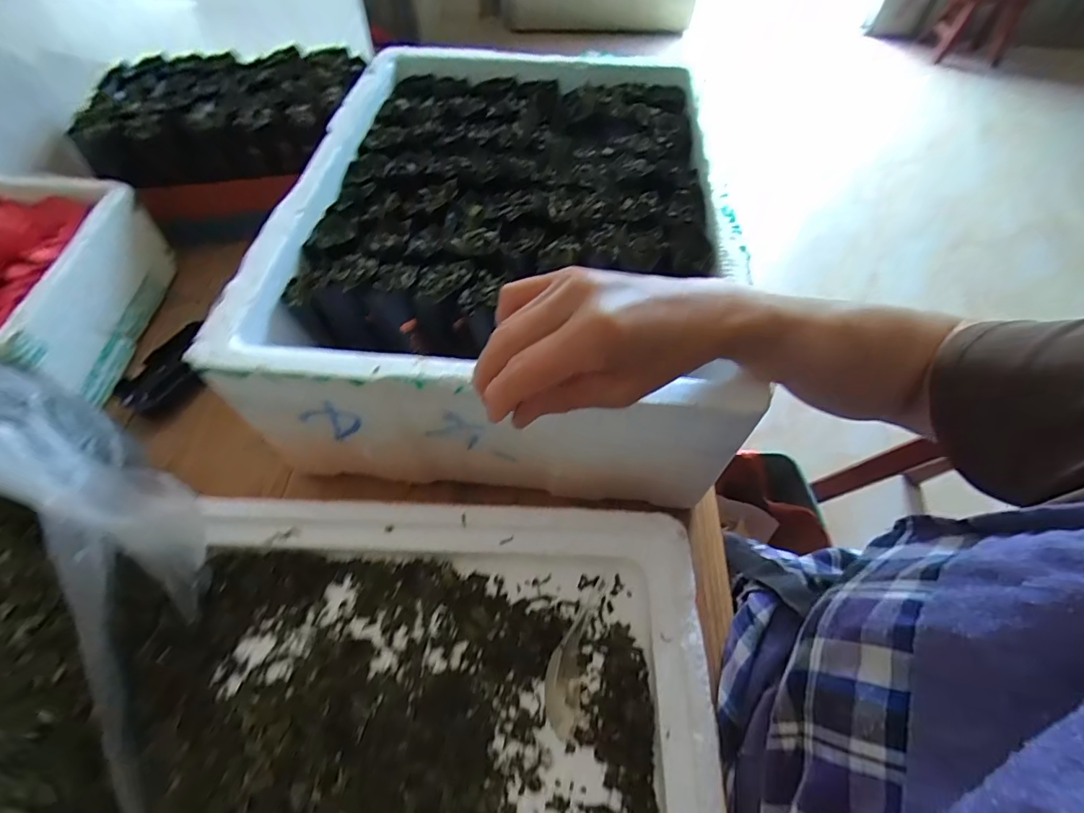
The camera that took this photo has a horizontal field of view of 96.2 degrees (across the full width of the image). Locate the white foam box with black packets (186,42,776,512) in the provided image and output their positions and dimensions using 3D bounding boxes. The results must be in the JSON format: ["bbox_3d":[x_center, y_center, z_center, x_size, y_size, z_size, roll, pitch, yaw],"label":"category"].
[{"bbox_3d":[-0.025,-0.158,0.479,0.353,0.156,0.449,4,57,3],"label":"white foam box with black packets"}]

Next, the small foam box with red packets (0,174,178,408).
[{"bbox_3d":[-0.503,-0.111,0.477,0.161,0.109,0.218,-3,57,-1],"label":"small foam box with red packets"}]

